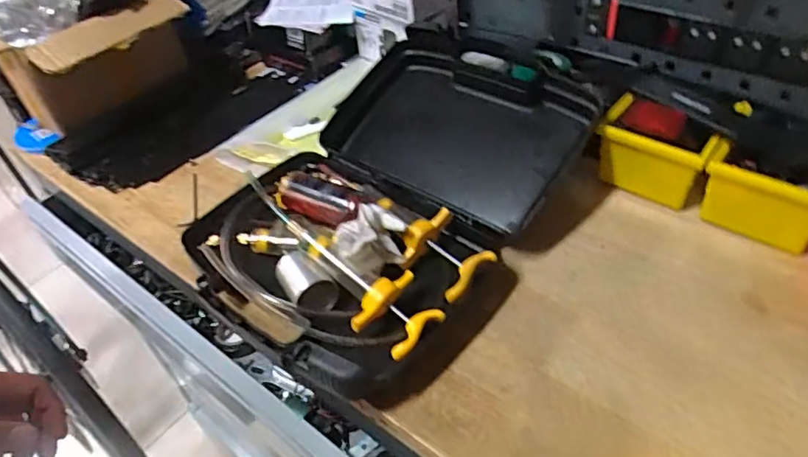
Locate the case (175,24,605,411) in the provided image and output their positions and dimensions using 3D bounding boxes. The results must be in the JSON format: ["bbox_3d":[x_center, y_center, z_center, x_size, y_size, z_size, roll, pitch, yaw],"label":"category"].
[{"bbox_3d":[-0.009,-0.045,0.565,0.289,0.089,0.413,24,52,28],"label":"case"}]

